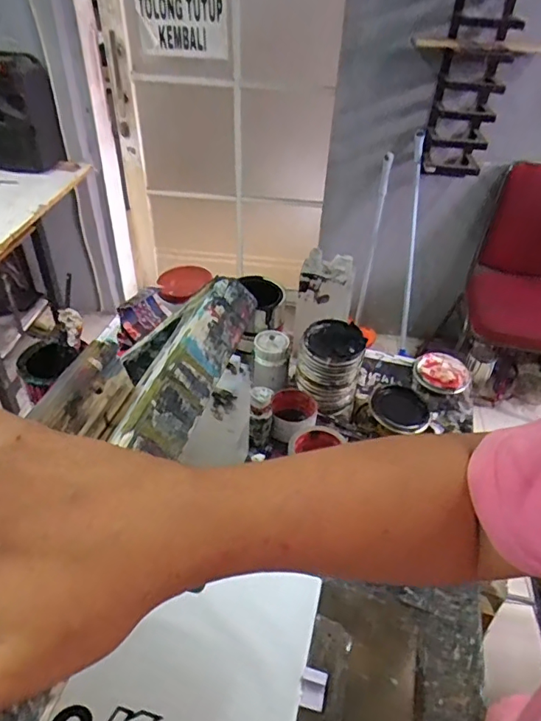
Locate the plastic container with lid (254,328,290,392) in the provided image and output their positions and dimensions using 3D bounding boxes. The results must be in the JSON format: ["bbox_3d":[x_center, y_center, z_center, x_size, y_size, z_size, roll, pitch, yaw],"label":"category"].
[{"bbox_3d":[0.001,-0.001,0.896,0.061,0.089,0.058,4,41,2],"label":"plastic container with lid"}]

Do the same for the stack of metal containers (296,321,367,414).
[{"bbox_3d":[0.102,0.005,0.870,0.106,0.123,0.105,11,42,10],"label":"stack of metal containers"}]

